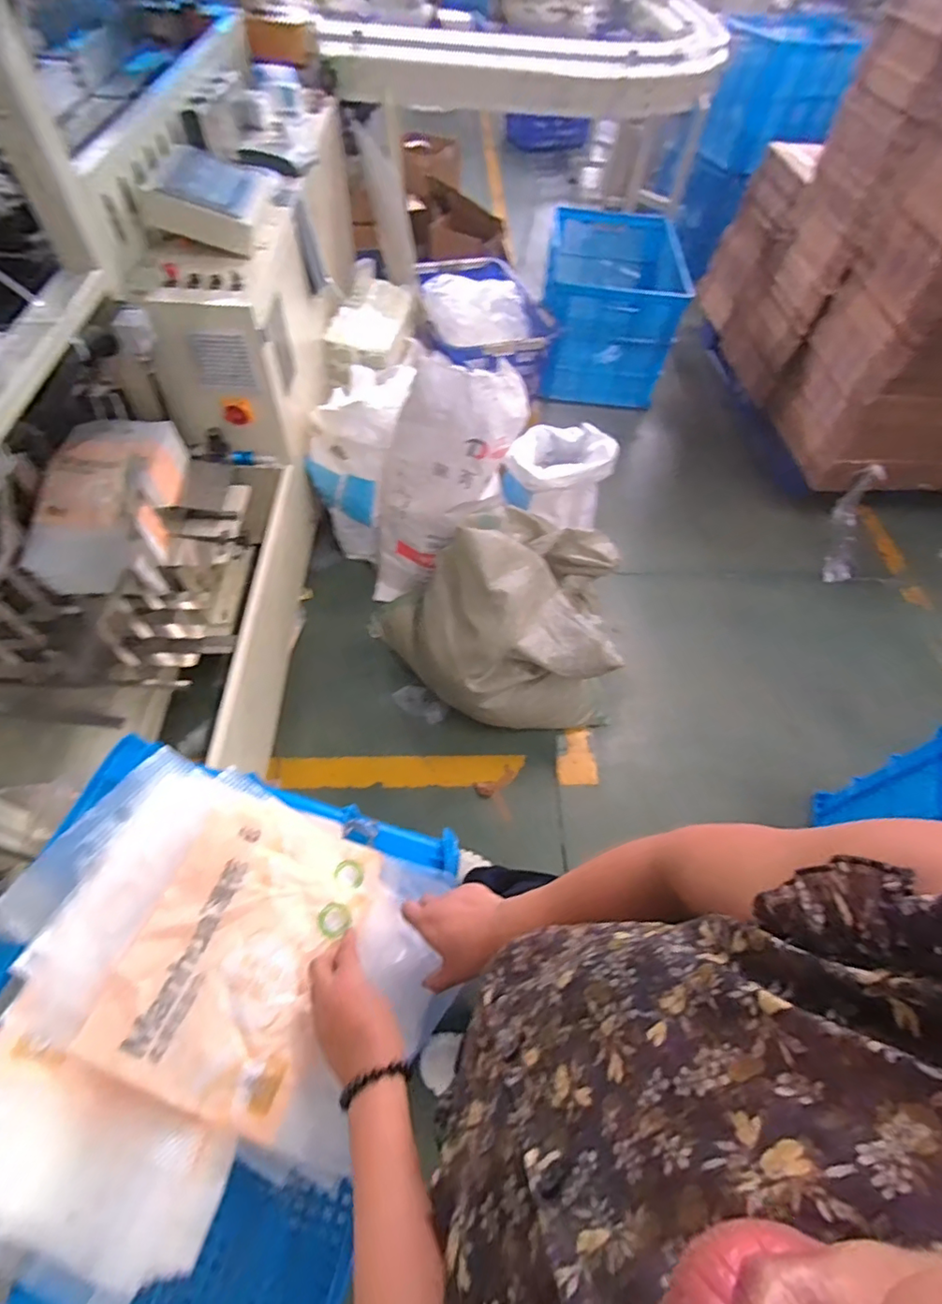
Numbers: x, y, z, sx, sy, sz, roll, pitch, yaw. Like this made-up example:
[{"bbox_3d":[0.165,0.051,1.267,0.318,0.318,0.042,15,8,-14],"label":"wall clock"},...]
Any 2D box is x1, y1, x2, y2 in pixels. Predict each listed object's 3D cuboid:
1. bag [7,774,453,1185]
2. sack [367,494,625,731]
[{"bbox_3d":[-0.239,0.318,0.609,0.381,0.033,0.291,25,55,5],"label":"bag"},{"bbox_3d":[0.129,-0.110,1.593,0.579,0.447,0.683,-33,67,-22],"label":"sack"}]

